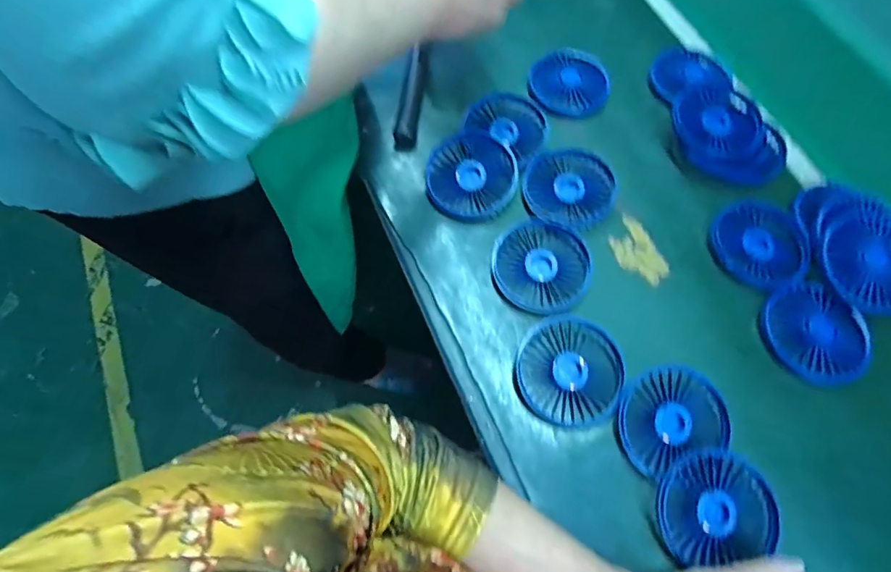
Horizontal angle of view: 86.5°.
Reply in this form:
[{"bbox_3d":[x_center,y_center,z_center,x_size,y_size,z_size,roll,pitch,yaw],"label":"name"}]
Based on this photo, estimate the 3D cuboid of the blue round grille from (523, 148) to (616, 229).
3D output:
[{"bbox_3d":[0.120,-0.097,0.464,0.083,0.012,0.088,1,67,-2],"label":"blue round grille"}]

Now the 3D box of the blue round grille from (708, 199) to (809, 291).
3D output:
[{"bbox_3d":[0.289,-0.039,0.438,0.083,0.009,0.086,1,67,-2],"label":"blue round grille"}]

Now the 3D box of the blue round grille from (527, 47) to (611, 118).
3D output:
[{"bbox_3d":[0.135,-0.219,0.514,0.082,0.017,0.082,1,67,-2],"label":"blue round grille"}]

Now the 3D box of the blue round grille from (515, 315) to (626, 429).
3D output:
[{"bbox_3d":[0.104,0.070,0.394,0.084,0.011,0.087,1,67,-2],"label":"blue round grille"}]

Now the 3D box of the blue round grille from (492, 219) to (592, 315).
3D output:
[{"bbox_3d":[0.086,-0.018,0.432,0.086,0.011,0.084,1,67,-2],"label":"blue round grille"}]

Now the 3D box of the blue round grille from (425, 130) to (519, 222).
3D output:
[{"bbox_3d":[0.026,-0.112,0.470,0.085,0.022,0.090,1,67,-2],"label":"blue round grille"}]

